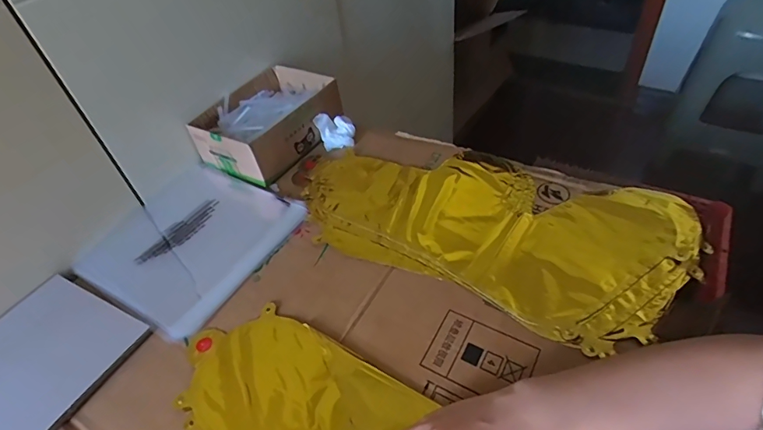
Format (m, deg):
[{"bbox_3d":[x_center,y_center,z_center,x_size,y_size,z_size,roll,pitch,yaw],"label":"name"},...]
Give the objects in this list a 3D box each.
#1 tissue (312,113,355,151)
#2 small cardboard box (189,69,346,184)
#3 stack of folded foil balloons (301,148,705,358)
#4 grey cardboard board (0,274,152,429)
[{"bbox_3d":[-0.065,-0.124,0.644,0.055,0.037,0.053,-19,46,-12],"label":"tissue"},{"bbox_3d":[-0.159,-0.140,0.662,0.143,0.064,0.199,20,51,25],"label":"small cardboard box"},{"bbox_3d":[0.111,-0.003,0.515,0.426,0.020,0.217,19,51,24],"label":"stack of folded foil balloons"},{"bbox_3d":[-0.346,0.152,0.427,0.161,0.005,0.190,19,51,24],"label":"grey cardboard board"}]

